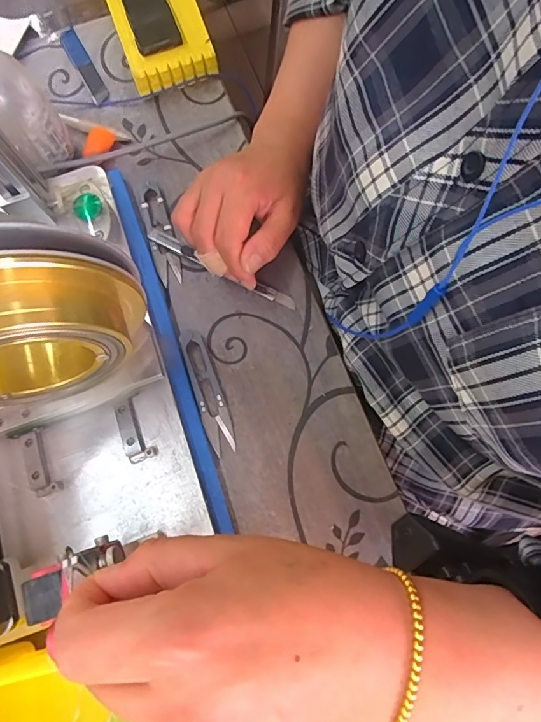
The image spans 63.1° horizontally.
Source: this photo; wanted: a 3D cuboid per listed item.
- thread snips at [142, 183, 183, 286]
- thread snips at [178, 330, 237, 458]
[{"bbox_3d":[-0.099,-0.116,0.397,0.021,0.008,0.099,-16,75,-3],"label":"thread snips"},{"bbox_3d":[-0.051,0.023,0.354,0.023,0.008,0.101,-19,76,-4],"label":"thread snips"}]

